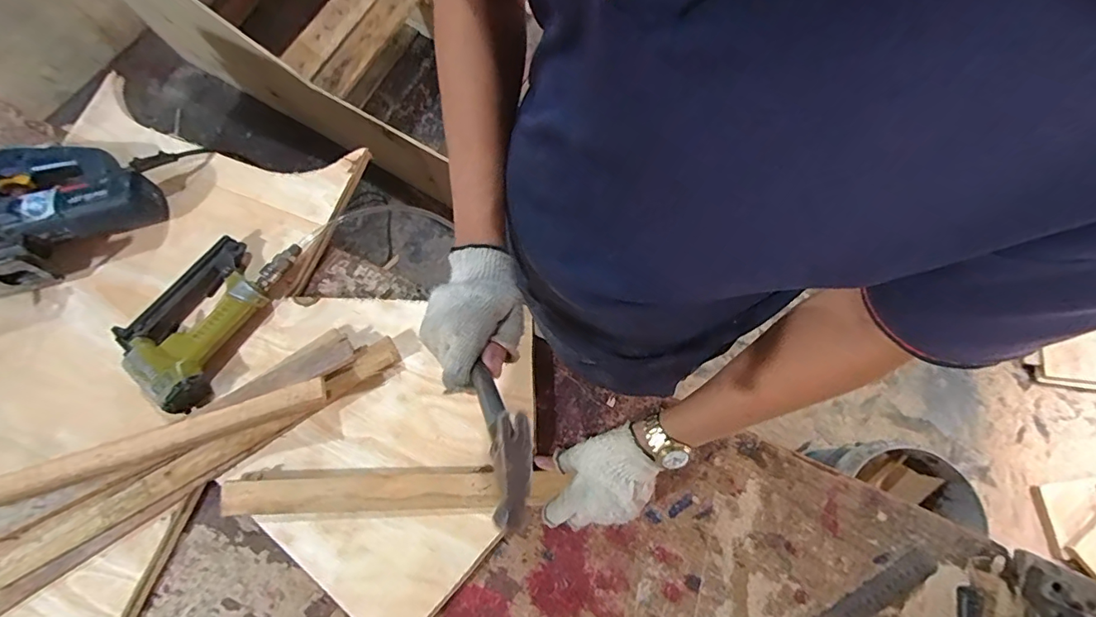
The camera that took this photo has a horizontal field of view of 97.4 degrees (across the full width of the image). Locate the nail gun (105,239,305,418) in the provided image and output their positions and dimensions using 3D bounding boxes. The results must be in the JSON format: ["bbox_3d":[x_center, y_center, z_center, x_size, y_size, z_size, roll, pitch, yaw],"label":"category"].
[{"bbox_3d":[-0.445,-0.004,0.617,0.133,0.042,0.239,26,76,7],"label":"nail gun"}]

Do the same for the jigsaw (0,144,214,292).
[{"bbox_3d":[-0.635,-0.131,0.643,0.303,0.079,0.194,-11,74,-3],"label":"jigsaw"}]

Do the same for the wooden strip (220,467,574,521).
[{"bbox_3d":[-0.180,0.218,0.562,0.380,0.020,0.051,-2,74,0],"label":"wooden strip"}]

